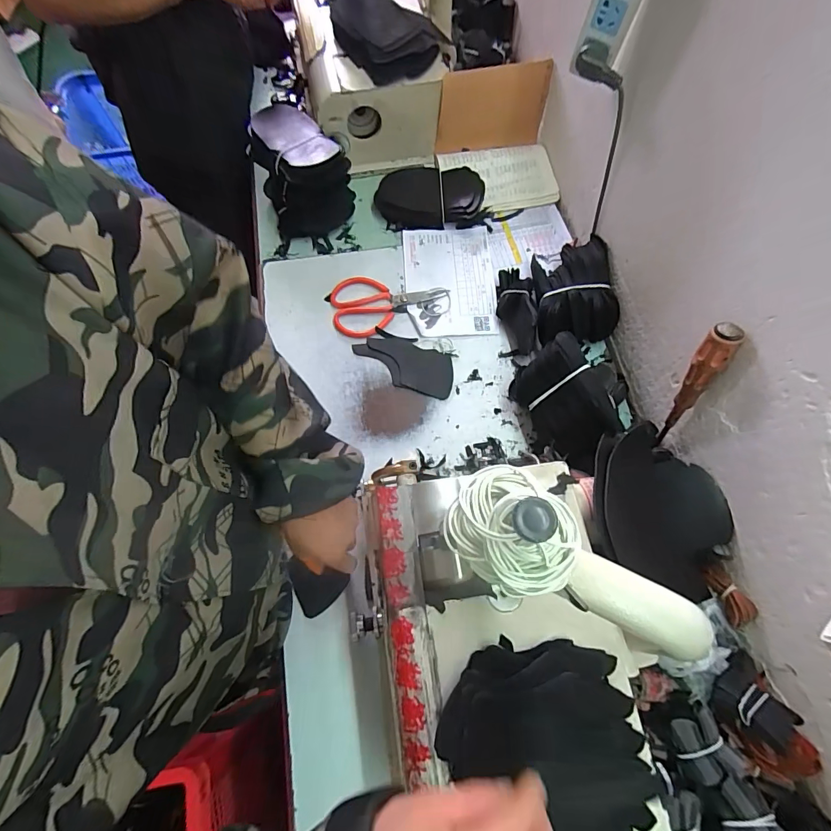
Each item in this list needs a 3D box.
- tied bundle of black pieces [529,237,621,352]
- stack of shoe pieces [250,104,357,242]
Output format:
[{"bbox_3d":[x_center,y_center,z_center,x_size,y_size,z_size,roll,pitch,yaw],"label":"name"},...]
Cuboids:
[{"bbox_3d":[0.239,-0.184,0.653,0.122,0.082,0.180,-1,70,0],"label":"tied bundle of black pieces"},{"bbox_3d":[-0.187,-0.401,0.703,0.137,0.108,0.166,-23,72,-7],"label":"stack of shoe pieces"}]

